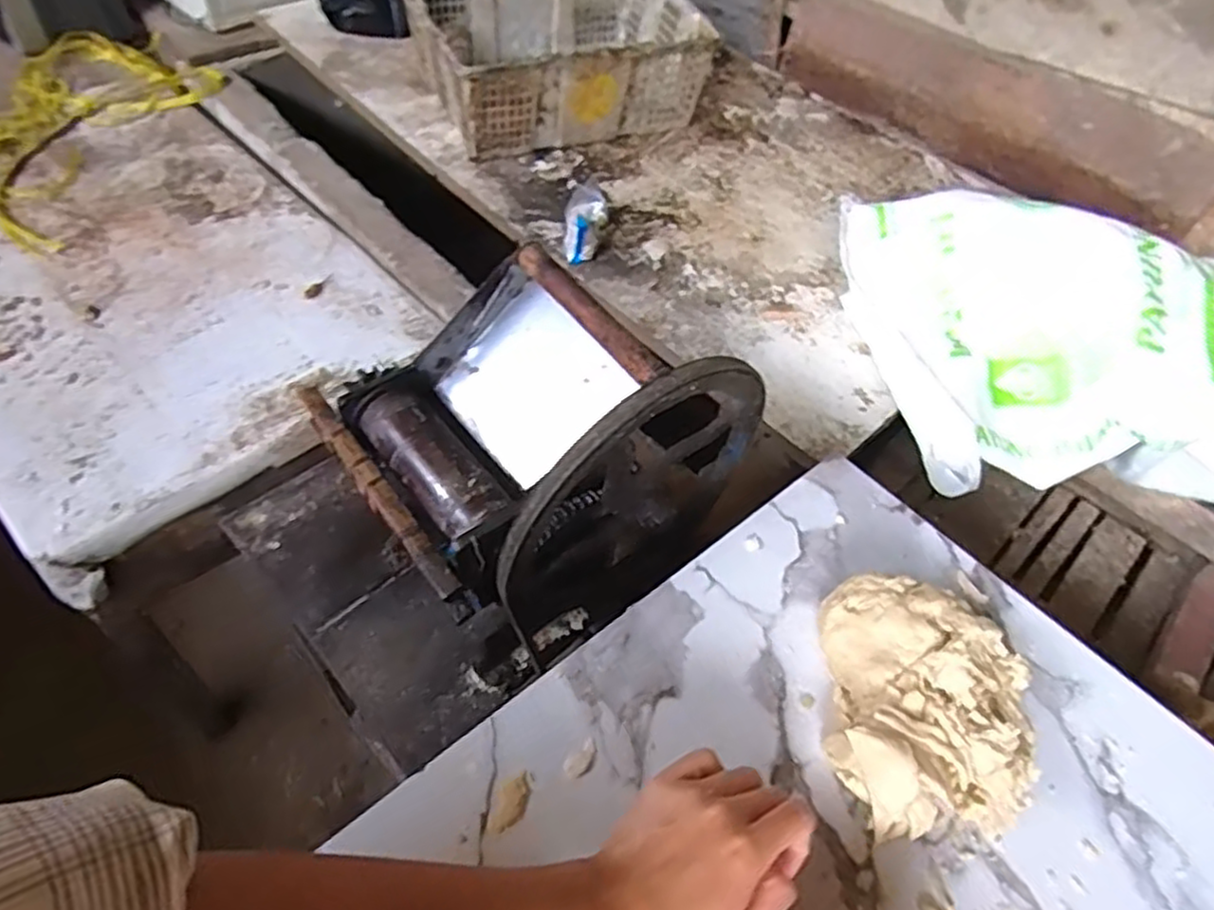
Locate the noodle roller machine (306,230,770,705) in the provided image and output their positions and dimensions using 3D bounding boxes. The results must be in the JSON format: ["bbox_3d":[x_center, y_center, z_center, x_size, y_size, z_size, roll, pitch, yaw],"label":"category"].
[{"bbox_3d":[-0.058,0.002,0.627,0.286,0.322,0.242,-30,62,-25],"label":"noodle roller machine"}]

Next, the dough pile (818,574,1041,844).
[{"bbox_3d":[0.204,0.151,0.450,0.124,0.054,0.155,8,53,-1],"label":"dough pile"}]

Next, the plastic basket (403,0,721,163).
[{"bbox_3d":[-0.087,-0.716,1.278,0.467,0.177,0.340,-18,58,-19],"label":"plastic basket"}]

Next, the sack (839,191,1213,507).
[{"bbox_3d":[0.634,-0.122,0.894,0.647,0.198,0.393,12,53,1],"label":"sack"}]

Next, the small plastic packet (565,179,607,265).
[{"bbox_3d":[-0.032,-0.349,1.083,0.060,0.065,0.142,3,53,-5],"label":"small plastic packet"}]

